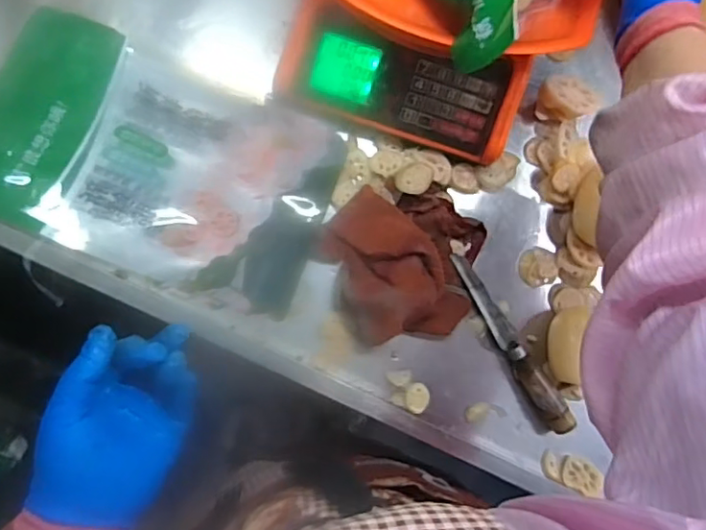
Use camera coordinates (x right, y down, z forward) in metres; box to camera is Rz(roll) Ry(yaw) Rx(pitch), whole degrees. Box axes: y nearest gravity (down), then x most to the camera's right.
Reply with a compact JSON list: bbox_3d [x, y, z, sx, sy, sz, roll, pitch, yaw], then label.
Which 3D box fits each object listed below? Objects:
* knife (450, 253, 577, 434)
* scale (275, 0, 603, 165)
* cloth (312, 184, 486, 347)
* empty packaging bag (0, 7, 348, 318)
[{"bbox_3d":[0.162,0.079,0.607,0.023,0.031,0.205,-31,89,-8],"label":"knife"},{"bbox_3d":[0.079,-0.269,0.546,0.281,0.160,0.267,17,84,-4],"label":"scale"},{"bbox_3d":[0.059,-0.005,0.591,0.161,0.038,0.155,-24,88,-7],"label":"cloth"},{"bbox_3d":[-0.189,-0.098,0.574,0.332,0.033,0.204,21,83,-4],"label":"empty packaging bag"}]

